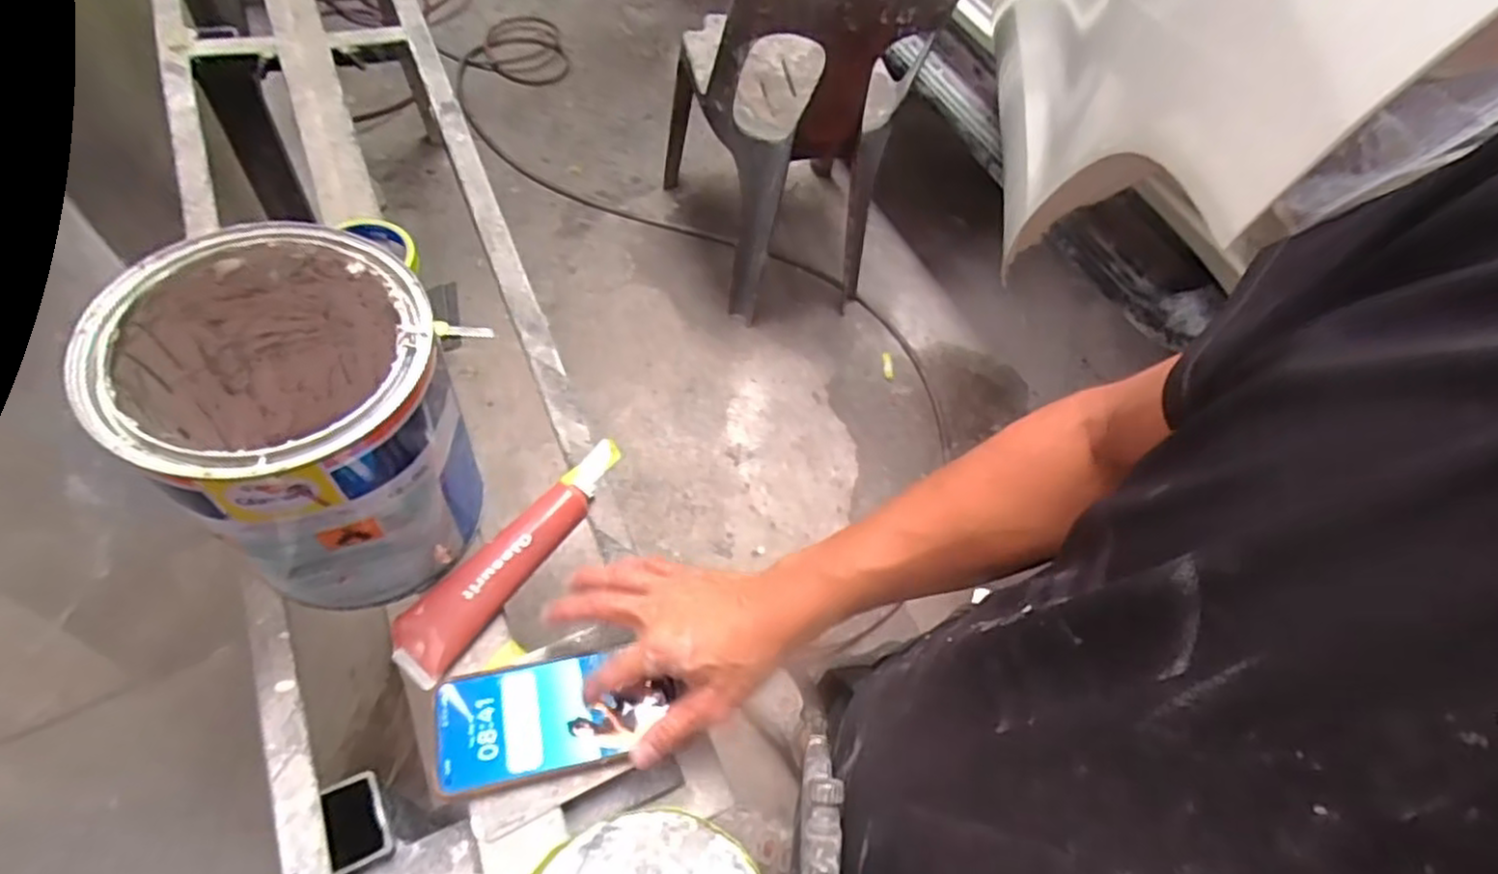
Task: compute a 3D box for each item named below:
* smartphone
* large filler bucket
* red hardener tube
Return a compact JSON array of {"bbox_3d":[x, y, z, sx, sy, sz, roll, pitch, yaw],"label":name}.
[{"bbox_3d":[-0.132,0.185,0.491,0.153,0.012,0.073,-10,62,-9],"label":"smartphone"},{"bbox_3d":[-0.268,-0.008,0.461,0.175,0.194,0.158,42,64,17],"label":"large filler bucket"},{"bbox_3d":[-0.172,0.081,0.537,0.044,0.026,0.212,33,61,12],"label":"red hardener tube"}]

